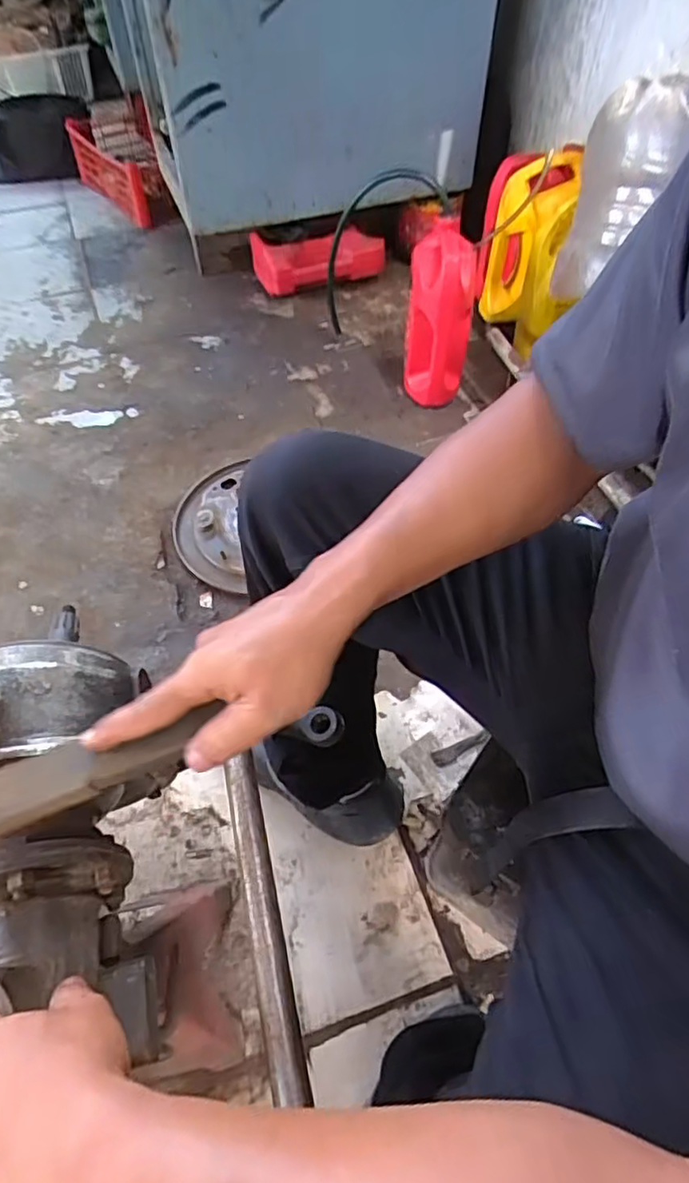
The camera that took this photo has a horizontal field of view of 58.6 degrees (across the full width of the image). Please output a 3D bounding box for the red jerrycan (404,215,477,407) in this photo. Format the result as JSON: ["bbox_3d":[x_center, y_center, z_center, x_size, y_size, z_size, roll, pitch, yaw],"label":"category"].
[{"bbox_3d":[0.166,-0.475,1.091,0.098,0.285,0.114,-16,55,-13],"label":"red jerrycan"}]

